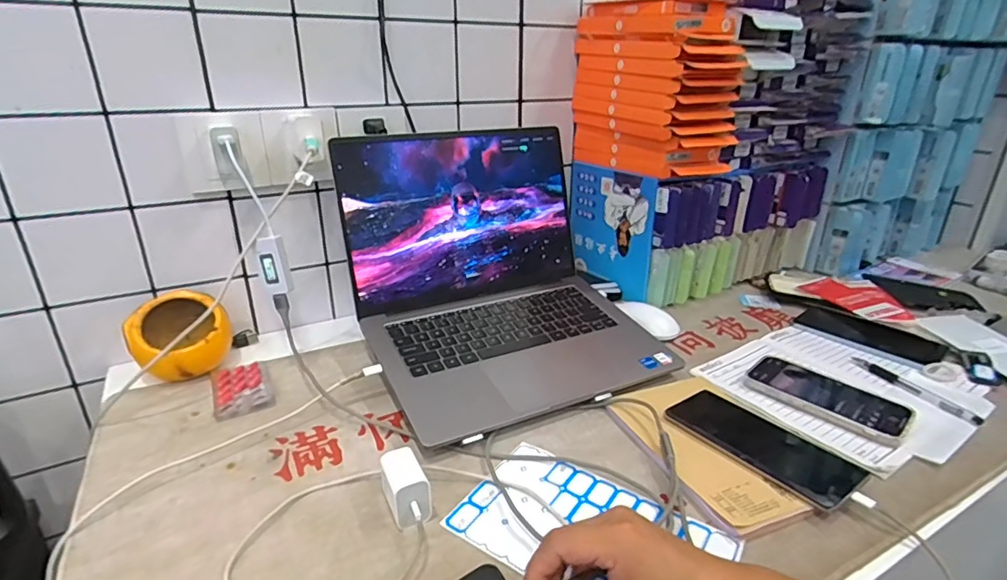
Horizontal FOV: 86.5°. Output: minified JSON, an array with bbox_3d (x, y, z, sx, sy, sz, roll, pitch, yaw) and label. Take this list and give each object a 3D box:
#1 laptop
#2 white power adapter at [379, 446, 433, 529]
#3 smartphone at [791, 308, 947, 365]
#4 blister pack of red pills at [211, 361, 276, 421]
[{"bbox_3d":[-0.002,-0.041,0.615,0.312,0.217,0.309,-12,26,-27],"label":"laptop"},{"bbox_3d":[-0.076,0.154,0.416,0.032,0.035,0.052,-9,25,-21],"label":"white power adapter"},{"bbox_3d":[0.465,0.054,0.693,0.075,0.014,0.168,-17,29,-35],"label":"smartphone"},{"bbox_3d":[-0.283,0.104,0.578,0.057,0.009,0.097,-12,26,-27],"label":"blister pack of red pills"}]

